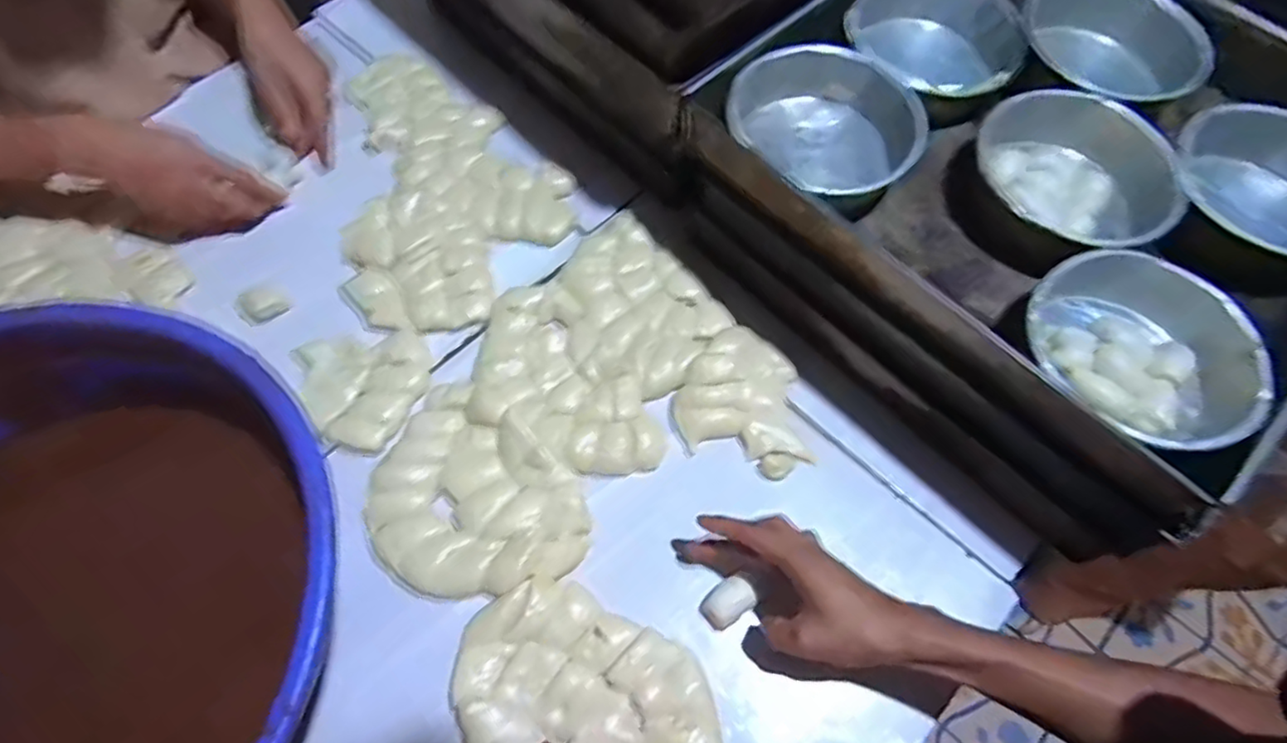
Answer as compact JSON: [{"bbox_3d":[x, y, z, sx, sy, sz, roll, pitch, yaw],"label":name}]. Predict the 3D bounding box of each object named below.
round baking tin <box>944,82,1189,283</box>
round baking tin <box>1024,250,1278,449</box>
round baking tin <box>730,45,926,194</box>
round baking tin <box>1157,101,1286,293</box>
[{"bbox_3d":[0.336,-0.152,0.523,0.160,0.045,0.163,32,68,16],"label":"round baking tin"},{"bbox_3d":[0.344,-0.010,0.459,0.149,0.050,0.136,-18,64,-8],"label":"round baking tin"},{"bbox_3d":[0.151,-0.213,0.552,0.155,0.059,0.128,8,64,5],"label":"round baking tin"},{"bbox_3d":[0.504,-0.136,0.528,0.151,0.071,0.139,0,63,1],"label":"round baking tin"}]

